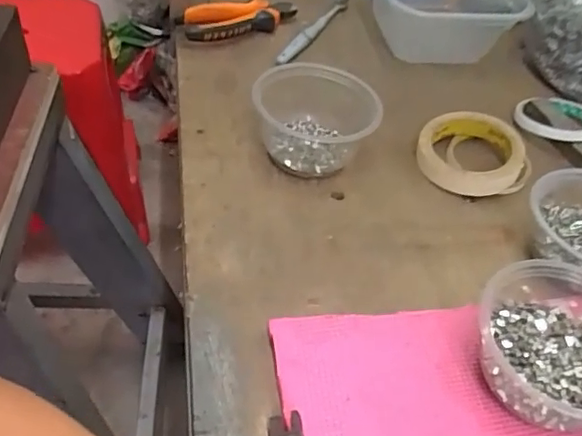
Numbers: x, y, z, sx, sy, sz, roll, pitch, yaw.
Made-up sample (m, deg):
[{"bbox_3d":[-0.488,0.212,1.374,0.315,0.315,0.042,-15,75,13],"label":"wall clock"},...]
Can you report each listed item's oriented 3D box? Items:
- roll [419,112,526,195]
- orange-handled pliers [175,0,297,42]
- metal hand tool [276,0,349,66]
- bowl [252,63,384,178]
[{"bbox_3d":[0.176,-0.064,0.575,0.095,0.033,0.094,3,47,-4],"label":"roll"},{"bbox_3d":[-0.056,-0.233,0.692,0.146,0.030,0.051,-18,53,-24],"label":"orange-handled pliers"},{"bbox_3d":[0.027,-0.231,0.711,0.021,0.014,0.189,26,49,14],"label":"metal hand tool"},{"bbox_3d":[0.020,-0.090,0.554,0.118,0.062,0.103,7,47,0],"label":"bowl"}]

